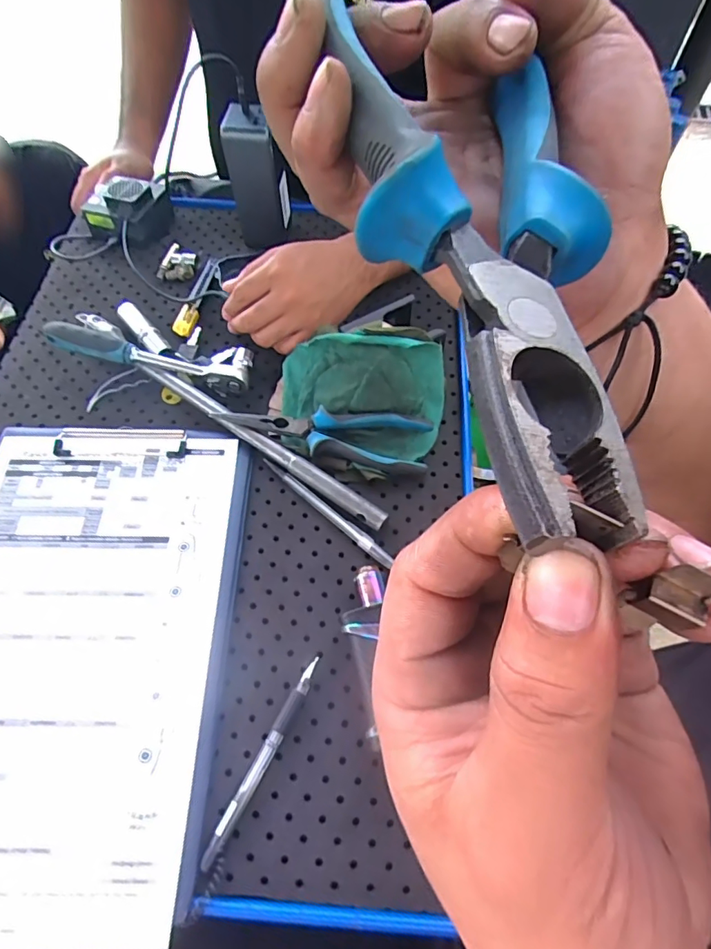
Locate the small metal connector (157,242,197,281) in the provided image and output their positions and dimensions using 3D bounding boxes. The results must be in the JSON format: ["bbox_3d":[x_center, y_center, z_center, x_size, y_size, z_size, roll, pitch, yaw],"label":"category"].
[{"bbox_3d":[-0.201,-0.240,0.568,0.041,0.010,0.048,6,62,3],"label":"small metal connector"}]

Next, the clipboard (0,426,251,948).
[{"bbox_3d":[-0.210,0.117,0.375,0.228,0.015,0.349,2,61,1],"label":"clipboard"}]

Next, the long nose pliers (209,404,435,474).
[{"bbox_3d":[-0.028,-0.043,0.445,0.185,0.016,0.052,11,62,6],"label":"long nose pliers"}]

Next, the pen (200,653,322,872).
[{"bbox_3d":[-0.060,0.188,0.339,0.012,0.013,0.138,25,64,13],"label":"pen"}]

